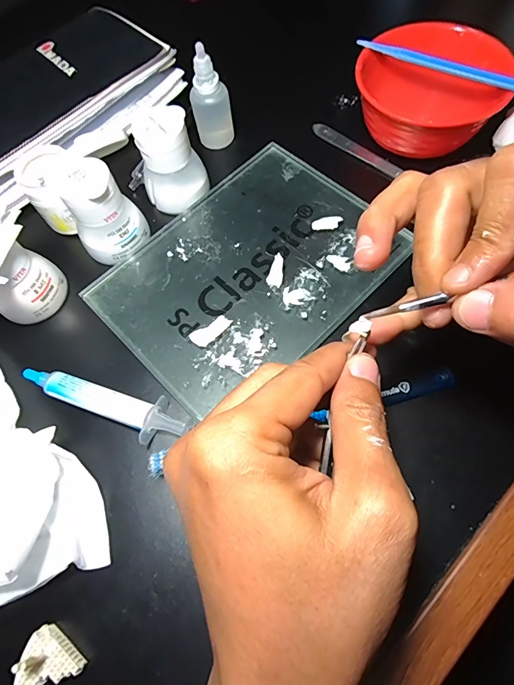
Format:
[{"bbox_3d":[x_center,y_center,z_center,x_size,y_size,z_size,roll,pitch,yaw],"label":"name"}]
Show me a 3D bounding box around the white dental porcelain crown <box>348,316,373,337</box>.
[{"bbox_3d":[0.042,-0.006,0.156,0.008,0.004,0.006,-36,70,-12],"label":"white dental porcelain crown"}]

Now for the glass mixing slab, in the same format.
[{"bbox_3d":[-0.008,-0.055,0.281,0.197,0.010,0.146,-41,71,-13],"label":"glass mixing slab"}]

